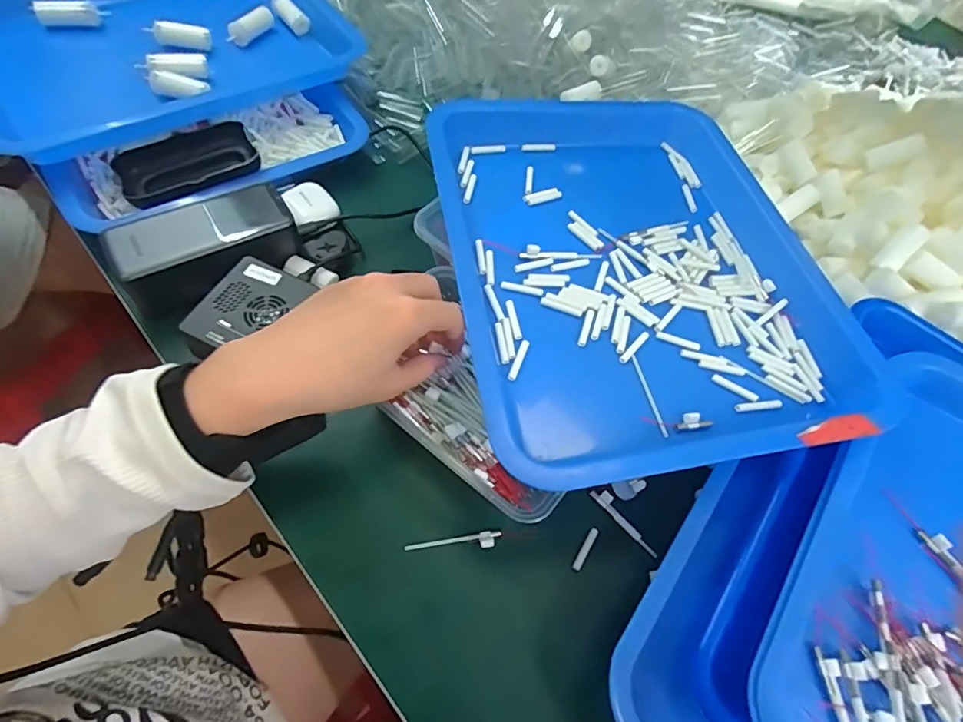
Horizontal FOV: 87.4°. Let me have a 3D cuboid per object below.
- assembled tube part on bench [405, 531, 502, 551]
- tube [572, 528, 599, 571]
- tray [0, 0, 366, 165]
[{"bbox_3d":[-0.018,0.121,0.335,0.063,0.004,0.011,-1,61,-8],"label":"assembled tube part on bench"},{"bbox_3d":[0.071,0.128,0.342,0.006,0.004,0.031,32,62,11],"label":"tube"},{"bbox_3d":[-0.314,-0.322,0.485,0.346,0.047,0.271,-36,71,-23],"label":"tray"}]

